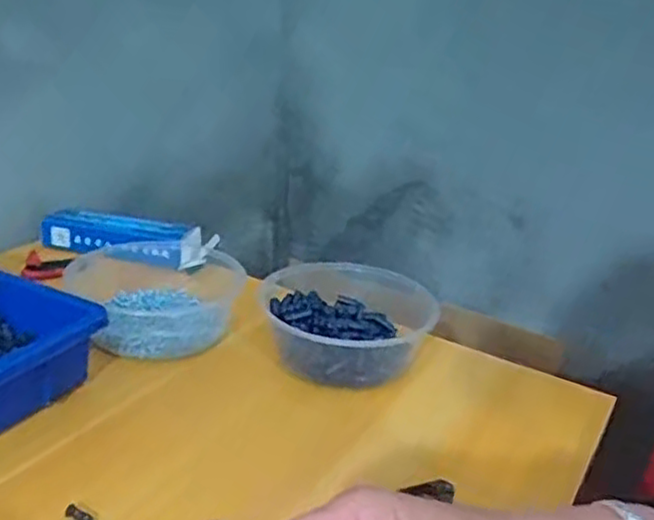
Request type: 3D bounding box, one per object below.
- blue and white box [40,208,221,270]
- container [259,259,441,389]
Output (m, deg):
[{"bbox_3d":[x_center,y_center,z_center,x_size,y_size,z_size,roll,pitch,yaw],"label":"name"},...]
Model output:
[{"bbox_3d":[-0.211,-0.024,0.754,0.178,0.035,0.051,7,22,0],"label":"blue and white box"},{"bbox_3d":[0.010,0.058,0.581,0.118,0.048,0.125,13,23,16],"label":"container"}]

